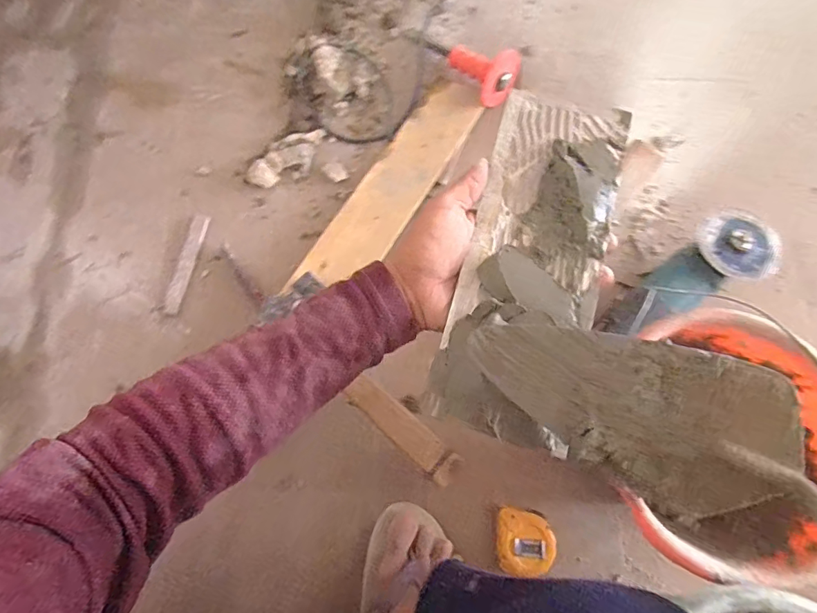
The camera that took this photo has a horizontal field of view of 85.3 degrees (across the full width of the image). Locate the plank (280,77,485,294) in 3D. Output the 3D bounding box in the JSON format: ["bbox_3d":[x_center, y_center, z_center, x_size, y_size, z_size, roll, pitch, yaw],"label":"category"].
[{"bbox_3d":[-0.010,-0.187,0.643,0.093,0.016,0.408,31,76,8],"label":"plank"}]

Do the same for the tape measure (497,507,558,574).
[{"bbox_3d":[0.134,0.270,0.517,0.063,0.041,0.063,7,74,1],"label":"tape measure"}]

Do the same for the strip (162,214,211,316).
[{"bbox_3d":[-0.307,-0.061,0.613,0.023,0.007,0.146,11,74,3],"label":"strip"}]

